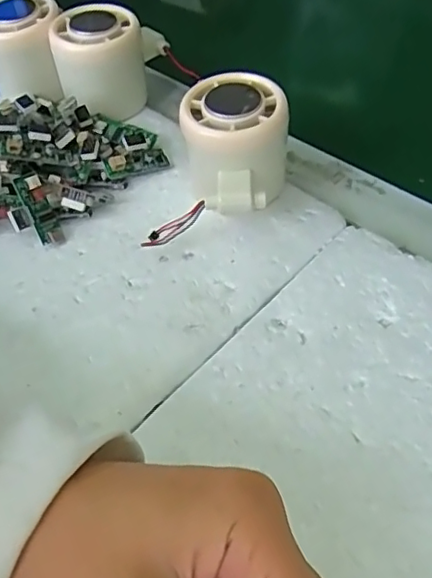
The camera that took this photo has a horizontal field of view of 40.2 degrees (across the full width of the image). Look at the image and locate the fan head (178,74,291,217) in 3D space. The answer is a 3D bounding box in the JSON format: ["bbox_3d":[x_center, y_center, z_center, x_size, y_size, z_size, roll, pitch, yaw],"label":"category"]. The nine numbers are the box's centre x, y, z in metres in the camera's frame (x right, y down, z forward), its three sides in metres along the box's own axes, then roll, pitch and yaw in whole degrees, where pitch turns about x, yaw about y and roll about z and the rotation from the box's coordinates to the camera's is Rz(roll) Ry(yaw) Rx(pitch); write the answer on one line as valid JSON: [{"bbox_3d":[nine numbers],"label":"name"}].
[{"bbox_3d":[0.011,-0.070,0.315,0.056,0.059,0.071,-5,52,2],"label":"fan head"}]

